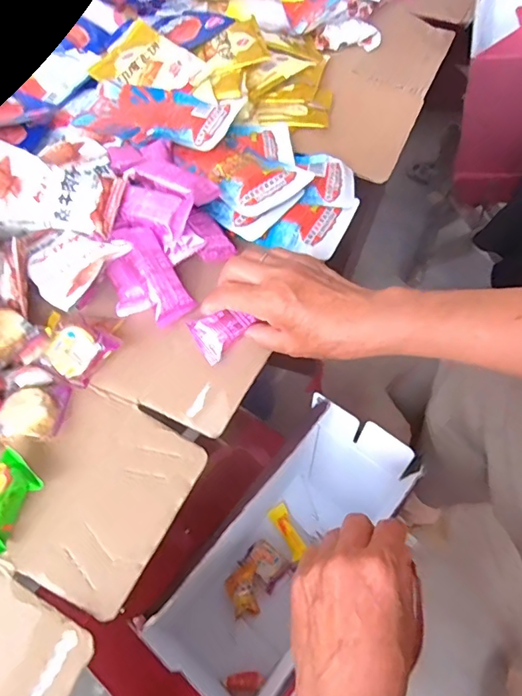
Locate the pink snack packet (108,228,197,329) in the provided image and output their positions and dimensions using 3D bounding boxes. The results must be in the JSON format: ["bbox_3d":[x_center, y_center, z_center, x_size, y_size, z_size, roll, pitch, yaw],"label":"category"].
[{"bbox_3d":[-0.098,-0.070,0.445,0.038,0.024,0.099,-27,83,-16],"label":"pink snack packet"}]

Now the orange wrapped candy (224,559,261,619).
[{"bbox_3d":[-0.024,0.300,0.604,0.041,0.020,0.056,-10,51,-3],"label":"orange wrapped candy"}]

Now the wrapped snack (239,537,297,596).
[{"bbox_3d":[0.008,0.275,0.620,0.057,0.021,0.045,35,62,28],"label":"wrapped snack"}]

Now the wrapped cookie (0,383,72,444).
[{"bbox_3d":[-0.178,0.048,0.376,0.044,0.019,0.053,-3,51,3],"label":"wrapped cookie"}]

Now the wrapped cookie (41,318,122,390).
[{"bbox_3d":[-0.151,0.000,0.401,0.049,0.026,0.051,36,63,28],"label":"wrapped cookie"}]

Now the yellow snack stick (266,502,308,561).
[{"bbox_3d":[0.035,0.237,0.633,0.027,0.018,0.074,-22,53,-13],"label":"yellow snack stick"}]

